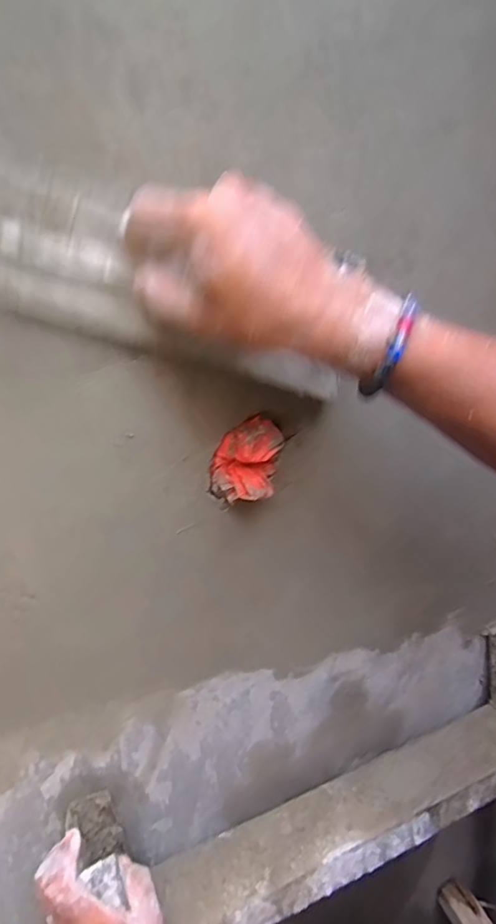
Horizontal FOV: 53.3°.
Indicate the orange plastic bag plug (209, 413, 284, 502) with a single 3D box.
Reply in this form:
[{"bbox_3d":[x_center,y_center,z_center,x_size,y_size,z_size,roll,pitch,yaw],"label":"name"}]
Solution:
[{"bbox_3d":[0.004,-0.004,0.403,0.049,0.068,0.059,4,2,29],"label":"orange plastic bag plug"}]

